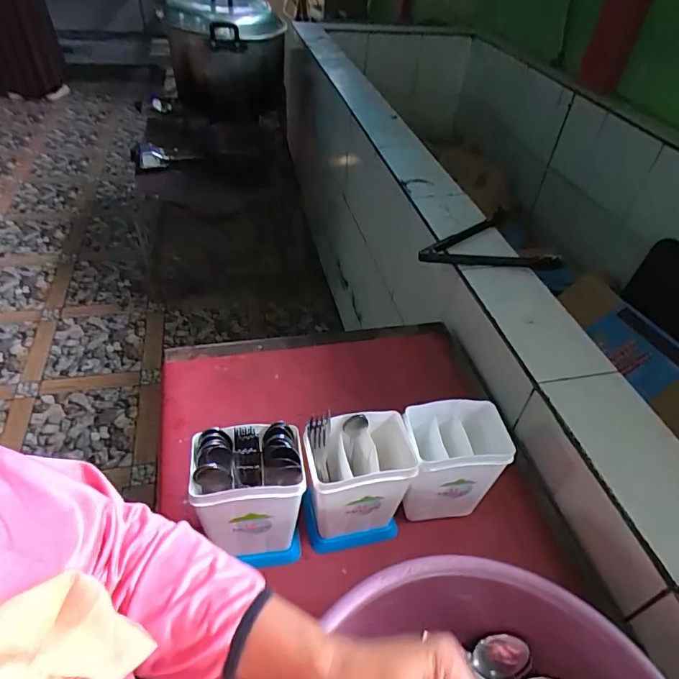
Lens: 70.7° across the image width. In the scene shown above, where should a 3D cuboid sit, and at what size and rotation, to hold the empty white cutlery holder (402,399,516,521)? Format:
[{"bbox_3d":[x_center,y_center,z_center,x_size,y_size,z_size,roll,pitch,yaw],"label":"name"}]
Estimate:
[{"bbox_3d":[0.144,0.169,0.650,0.125,0.162,0.092,-4,44,-10],"label":"empty white cutlery holder"}]

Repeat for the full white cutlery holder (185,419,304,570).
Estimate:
[{"bbox_3d":[-0.107,0.196,0.581,0.119,0.195,0.099,-6,45,-12],"label":"full white cutlery holder"}]

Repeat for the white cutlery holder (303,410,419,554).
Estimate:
[{"bbox_3d":[0.019,0.184,0.614,0.122,0.176,0.097,-4,44,-9],"label":"white cutlery holder"}]

